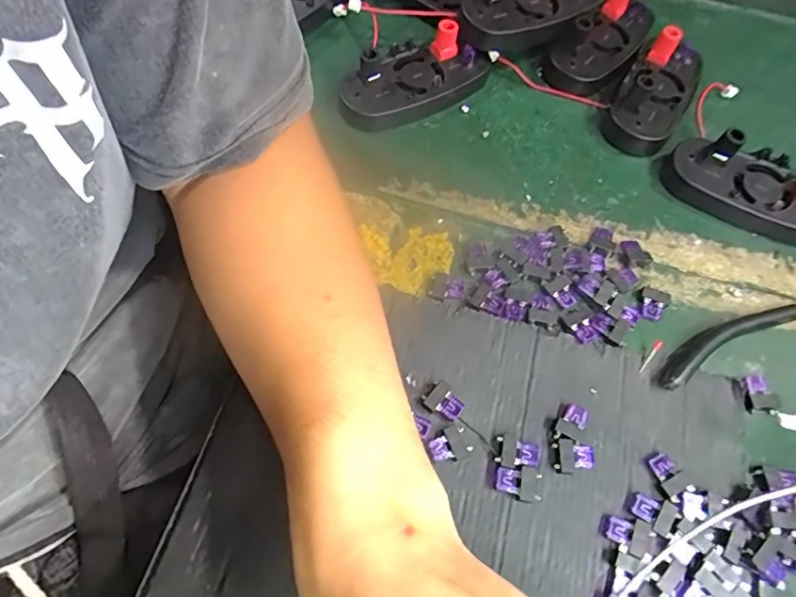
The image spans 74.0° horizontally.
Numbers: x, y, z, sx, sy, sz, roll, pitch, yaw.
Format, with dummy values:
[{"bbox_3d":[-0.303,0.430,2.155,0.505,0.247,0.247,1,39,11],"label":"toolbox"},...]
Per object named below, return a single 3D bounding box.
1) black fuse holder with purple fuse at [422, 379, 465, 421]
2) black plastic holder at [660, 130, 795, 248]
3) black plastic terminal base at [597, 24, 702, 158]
[{"bbox_3d":[0.024,0.053,0.272,0.015,0.005,0.020,-39,70,-20],"label":"black fuse holder with purple fuse"},{"bbox_3d":[0.232,-0.073,0.336,0.109,0.036,0.048,25,64,11],"label":"black plastic holder"},{"bbox_3d":[0.184,-0.151,0.372,0.049,0.035,0.108,30,65,13],"label":"black plastic terminal base"}]

